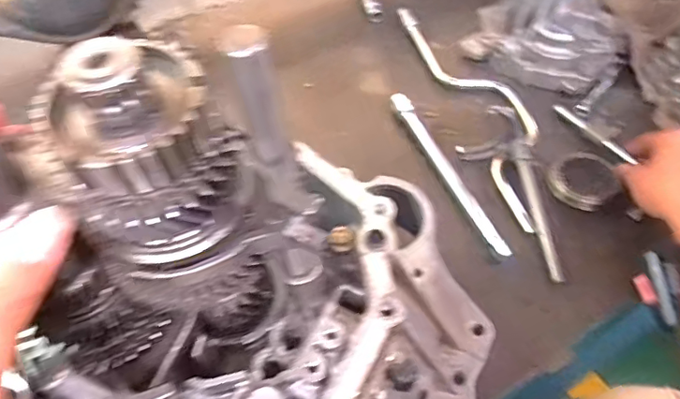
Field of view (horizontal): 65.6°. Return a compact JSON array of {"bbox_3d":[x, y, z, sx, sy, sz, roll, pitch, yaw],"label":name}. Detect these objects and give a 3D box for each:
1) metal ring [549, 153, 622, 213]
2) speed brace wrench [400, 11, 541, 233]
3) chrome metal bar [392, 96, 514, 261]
[{"bbox_3d":[0.276,-0.022,0.594,0.070,0.023,0.078,32,59,24],"label":"metal ring"},{"bbox_3d":[0.183,-0.131,0.677,0.086,0.023,0.402,-14,53,-9],"label":"speed brace wrench"},{"bbox_3d":[0.121,-0.035,0.608,0.019,0.021,0.258,-19,54,-12],"label":"chrome metal bar"}]

